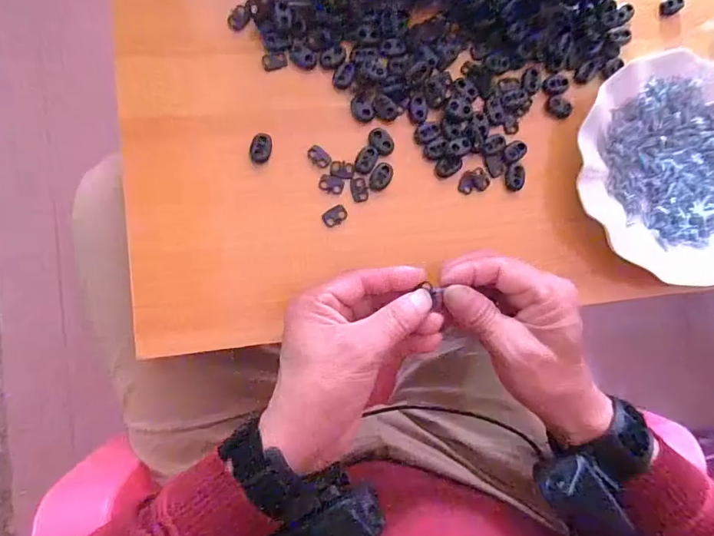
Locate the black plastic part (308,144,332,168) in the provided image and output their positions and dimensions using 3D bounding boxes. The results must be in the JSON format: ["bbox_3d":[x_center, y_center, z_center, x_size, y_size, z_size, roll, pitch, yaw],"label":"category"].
[{"bbox_3d":[-0.029,-0.084,0.335,0.019,0.004,0.012,42,81,-3],"label":"black plastic part"}]

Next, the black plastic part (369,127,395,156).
[{"bbox_3d":[0.019,-0.098,0.341,0.016,0.004,0.022,-40,91,-9],"label":"black plastic part"}]

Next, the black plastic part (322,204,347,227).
[{"bbox_3d":[-0.016,-0.039,0.333,0.018,0.004,0.013,-33,90,-9],"label":"black plastic part"}]

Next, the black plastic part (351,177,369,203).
[{"bbox_3d":[0.002,-0.059,0.336,0.012,0.004,0.019,-13,87,-9],"label":"black plastic part"}]

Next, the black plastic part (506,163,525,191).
[{"bbox_3d":[0.125,-0.072,0.352,0.014,0.005,0.021,3,85,-8],"label":"black plastic part"}]

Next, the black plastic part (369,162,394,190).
[{"bbox_3d":[0.019,-0.070,0.338,0.015,0.004,0.022,29,82,-5],"label":"black plastic part"}]

